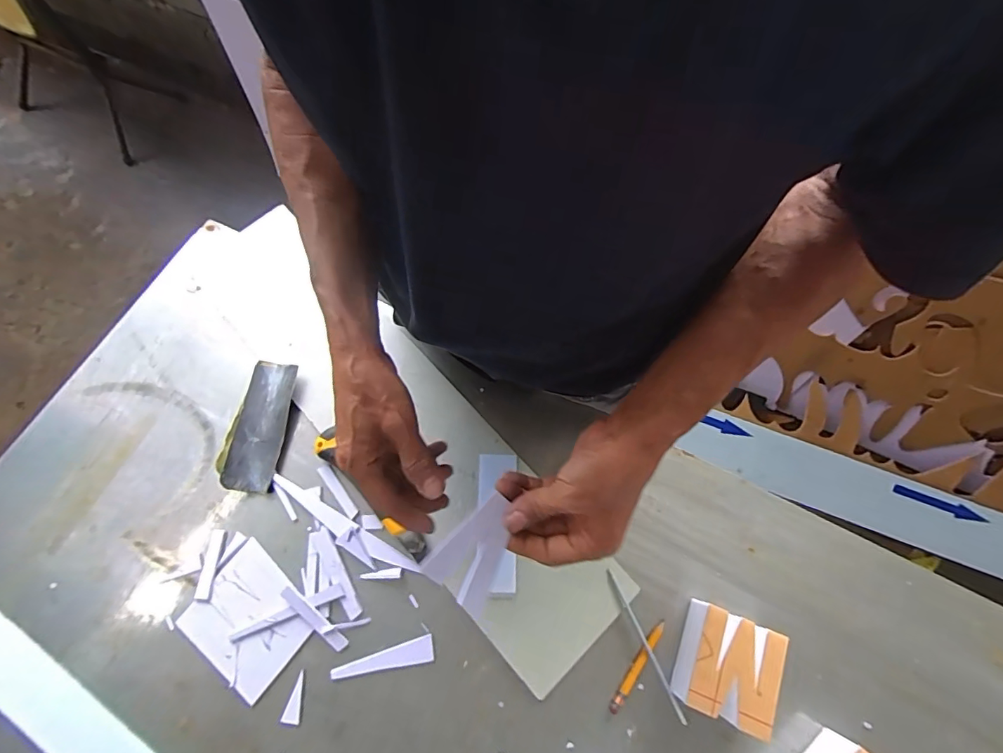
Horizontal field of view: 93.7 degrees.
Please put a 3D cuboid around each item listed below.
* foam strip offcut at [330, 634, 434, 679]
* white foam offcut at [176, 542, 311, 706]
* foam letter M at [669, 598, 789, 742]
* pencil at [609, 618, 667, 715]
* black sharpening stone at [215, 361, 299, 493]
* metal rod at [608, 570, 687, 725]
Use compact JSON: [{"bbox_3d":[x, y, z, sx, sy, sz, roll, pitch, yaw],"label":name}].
[{"bbox_3d":[-0.111,0.265,0.438,0.094,0.004,0.021,-13,72,-5],"label":"foam strip offcut"},{"bbox_3d":[-0.240,0.230,0.446,0.108,0.004,0.097,37,75,11],"label":"white foam offcut"},{"bbox_3d":[0.200,0.256,0.419,0.074,0.044,0.082,20,73,6],"label":"foam letter M"},{"bbox_3d":[0.125,0.266,0.432,0.010,0.004,0.090,34,75,10],"label":"pencil"},{"bbox_3d":[-0.259,0.051,0.503,0.056,0.015,0.136,8,72,2],"label":"black sharpening stone"},{"bbox_3d":[0.134,0.247,0.437,0.007,0.005,0.135,-24,73,-8],"label":"metal rod"}]

